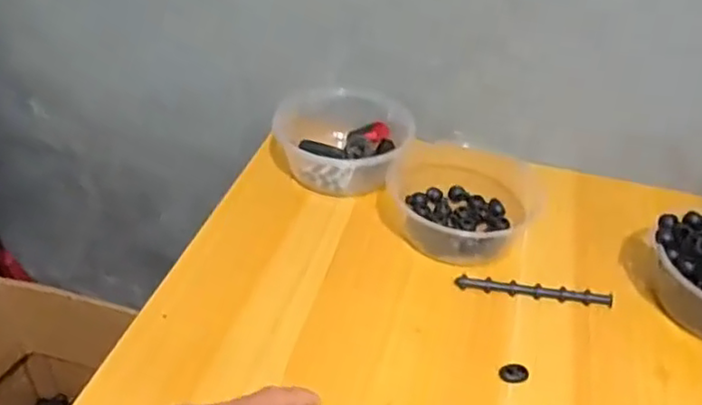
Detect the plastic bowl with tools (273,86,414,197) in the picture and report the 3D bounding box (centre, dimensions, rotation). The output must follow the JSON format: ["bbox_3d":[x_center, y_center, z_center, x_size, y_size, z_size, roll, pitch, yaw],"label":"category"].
[{"bbox_3d":[-0.010,-0.066,0.679,0.144,0.065,0.115,20,42,16],"label":"plastic bowl with tools"}]

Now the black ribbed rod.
[{"bbox_3d":[0.161,0.077,0.566,0.134,0.007,0.011,7,40,2],"label":"black ribbed rod"}]

